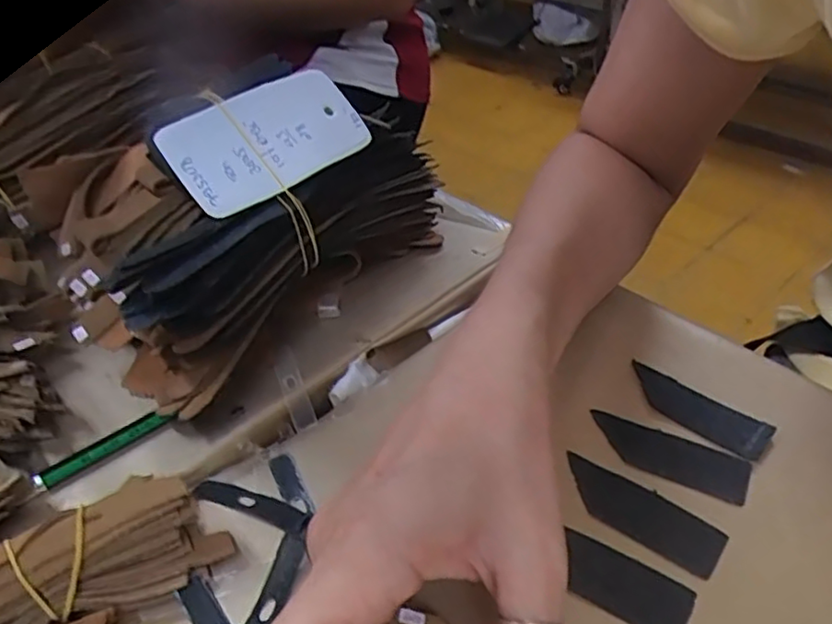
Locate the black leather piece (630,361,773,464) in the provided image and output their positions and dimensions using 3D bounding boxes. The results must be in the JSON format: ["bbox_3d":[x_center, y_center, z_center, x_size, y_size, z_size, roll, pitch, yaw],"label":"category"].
[{"bbox_3d":[0.124,0.043,0.294,0.064,0.004,0.024,28,48,32],"label":"black leather piece"}]

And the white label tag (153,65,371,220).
[{"bbox_3d":[-0.072,-0.088,0.329,0.098,0.009,0.054,-36,86,-31],"label":"white label tag"}]

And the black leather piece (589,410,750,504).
[{"bbox_3d":[0.105,0.058,0.277,0.064,0.004,0.025,20,44,25],"label":"black leather piece"}]

